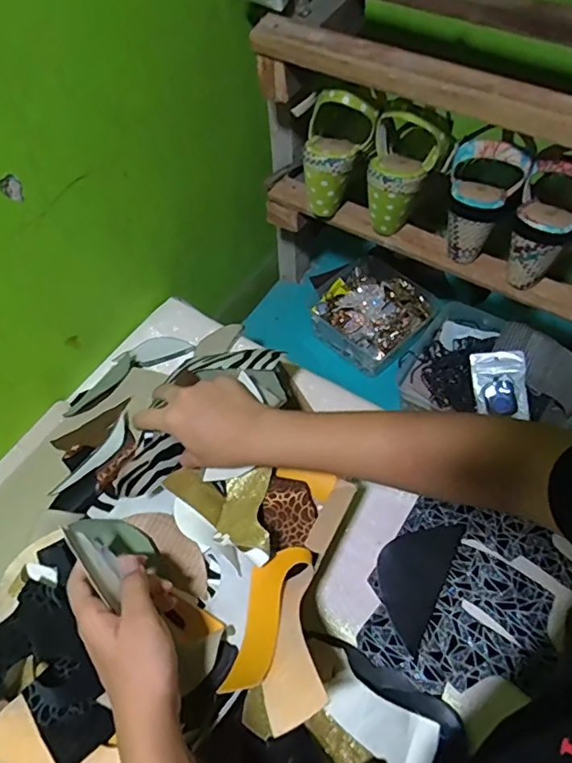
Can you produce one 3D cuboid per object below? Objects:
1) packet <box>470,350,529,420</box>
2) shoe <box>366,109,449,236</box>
[{"bbox_3d":[0.298,0.006,0.748,0.068,0.010,0.096,-5,88,20],"label":"packet"},{"bbox_3d":[0.134,-0.239,0.614,0.076,0.133,0.083,13,58,10],"label":"shoe"}]

